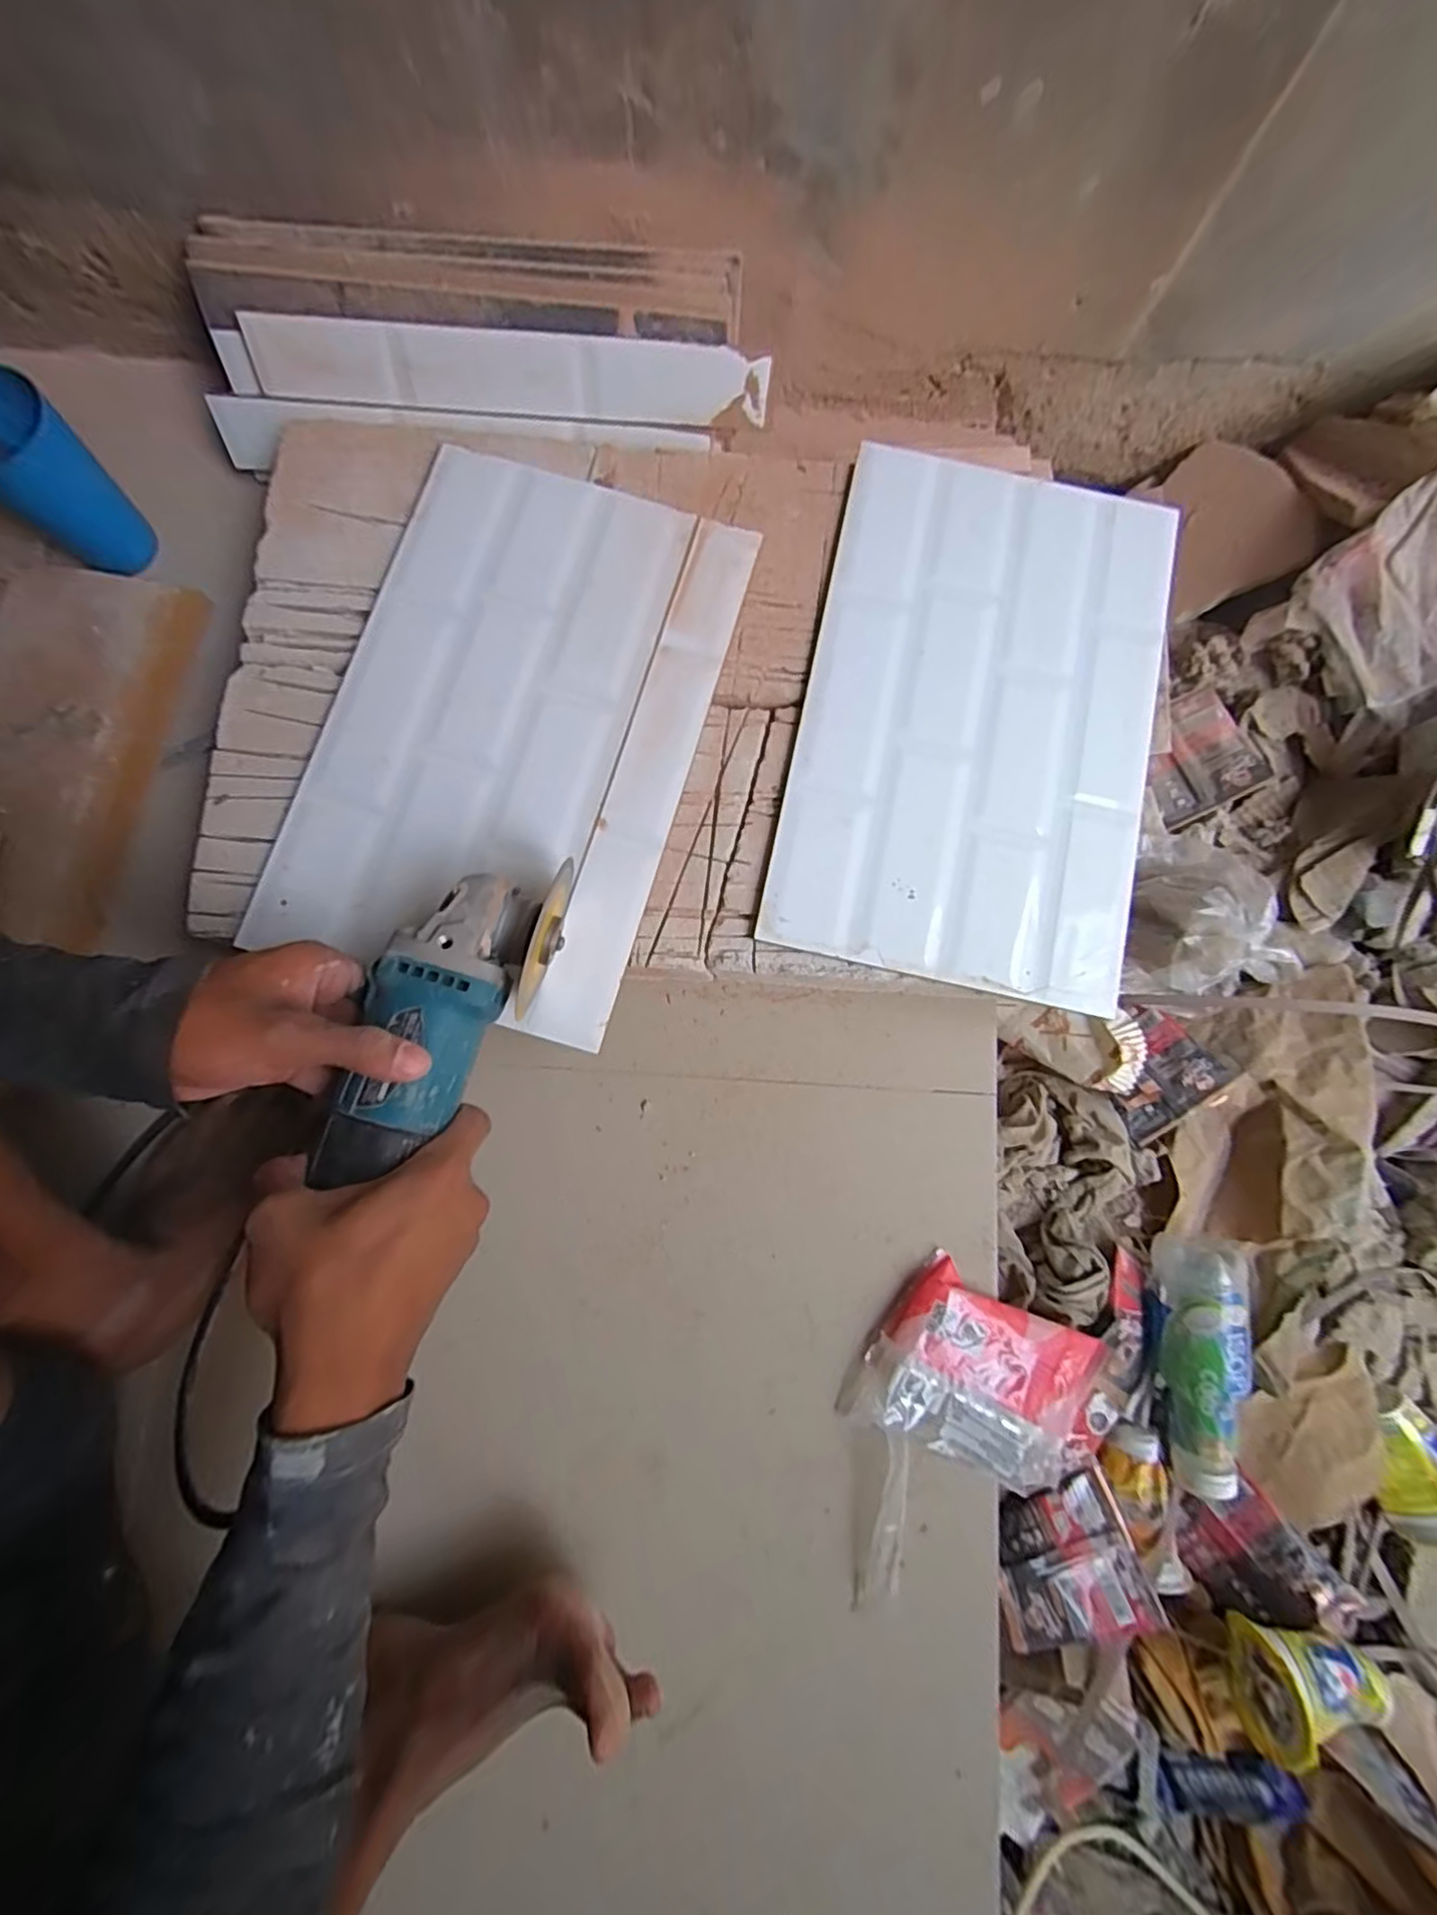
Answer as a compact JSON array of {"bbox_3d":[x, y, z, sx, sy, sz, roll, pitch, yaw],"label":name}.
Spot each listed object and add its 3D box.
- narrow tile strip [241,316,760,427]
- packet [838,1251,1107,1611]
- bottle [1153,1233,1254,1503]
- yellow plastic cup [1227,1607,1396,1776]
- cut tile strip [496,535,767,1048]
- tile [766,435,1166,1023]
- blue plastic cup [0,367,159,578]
[{"bbox_3d":[-0.157,-0.445,0.510,0.384,0.051,0.013,1,47,-2],"label":"narrow tile strip"},{"bbox_3d":[0.168,0.351,0.481,0.157,0.026,0.221,30,81,2],"label":"packet"},{"bbox_3d":[0.374,0.317,0.517,0.052,0.051,0.189,4,81,-2],"label":"bottle"},{"bbox_3d":[0.418,0.516,0.467,0.087,0.067,0.074,3,81,-2],"label":"yellow plastic cup"},{"bbox_3d":[-0.049,-0.126,0.466,0.053,0.006,0.386,18,83,-4],"label":"cut tile strip"},{"bbox_3d":[0.188,-0.170,0.482,0.246,0.007,0.384,11,83,0],"label":"tile"},{"bbox_3d":[-0.496,-0.351,0.500,0.077,0.109,0.080,43,82,4],"label":"blue plastic cup"}]

